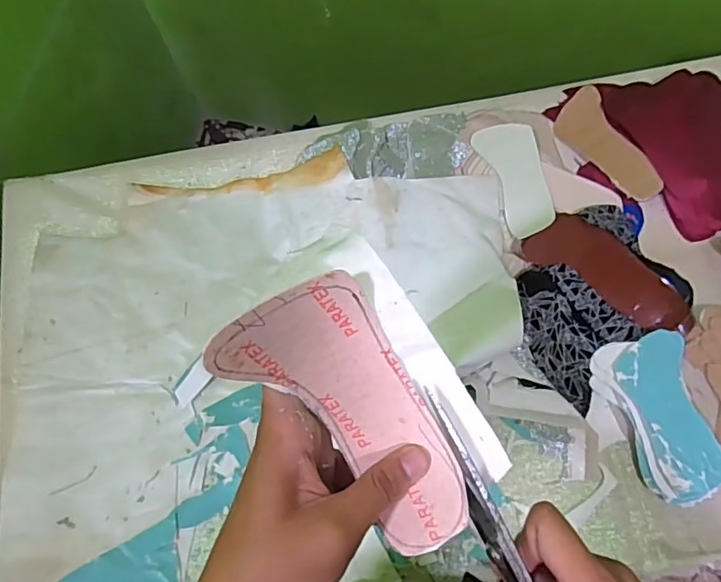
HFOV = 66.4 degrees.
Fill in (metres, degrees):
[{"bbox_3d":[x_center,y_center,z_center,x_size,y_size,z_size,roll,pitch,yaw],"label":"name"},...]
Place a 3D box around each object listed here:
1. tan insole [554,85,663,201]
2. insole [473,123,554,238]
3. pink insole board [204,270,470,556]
[{"bbox_3d":[0.317,-0.185,0.716,0.065,0.026,0.164,-34,78,26],"label":"tan insole"},{"bbox_3d":[0.200,-0.146,0.696,0.070,0.006,0.153,-25,74,20],"label":"insole"},{"bbox_3d":[0.000,0.056,0.262,0.067,0.038,0.141,-41,106,-10],"label":"pink insole board"}]

